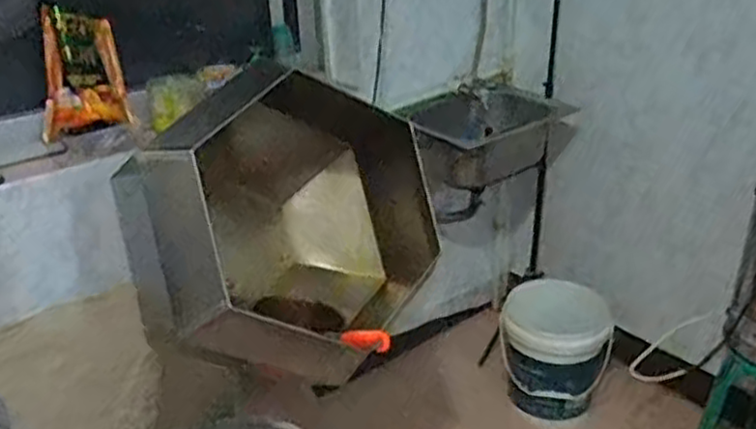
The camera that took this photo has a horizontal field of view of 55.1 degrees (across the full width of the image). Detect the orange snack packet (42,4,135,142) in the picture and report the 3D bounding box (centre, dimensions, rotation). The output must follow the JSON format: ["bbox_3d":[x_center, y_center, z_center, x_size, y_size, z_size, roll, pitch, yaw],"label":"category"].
[{"bbox_3d":[-0.650,-0.314,1.624,0.183,0.288,0.072,0,13,-20],"label":"orange snack packet"}]

